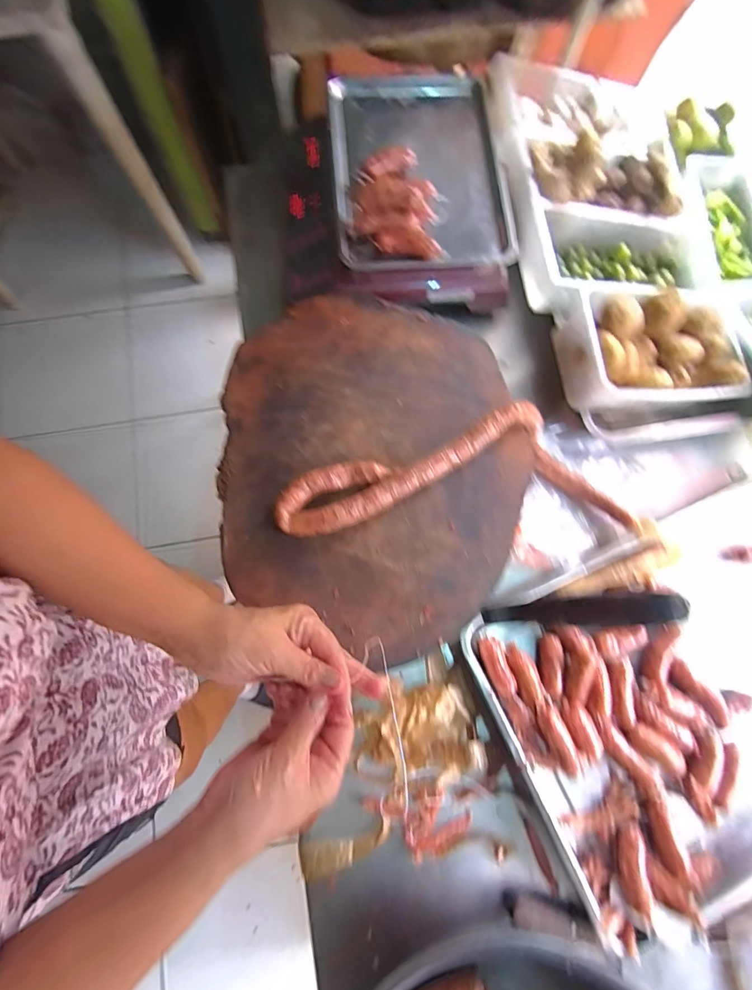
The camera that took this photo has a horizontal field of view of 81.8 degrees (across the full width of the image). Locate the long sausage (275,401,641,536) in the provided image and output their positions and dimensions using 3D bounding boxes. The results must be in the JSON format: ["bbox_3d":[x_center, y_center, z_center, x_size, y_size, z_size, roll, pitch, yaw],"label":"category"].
[{"bbox_3d":[0.111,-0.018,0.532,0.461,0.084,0.158,-7,78,-16],"label":"long sausage"}]

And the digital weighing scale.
[{"bbox_3d":[0.032,-0.442,0.636,0.329,0.133,0.318,0,78,-1],"label":"digital weighing scale"}]

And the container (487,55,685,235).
[{"bbox_3d":[0.327,-0.532,0.648,0.285,0.094,0.273,-6,78,-3],"label":"container"}]

